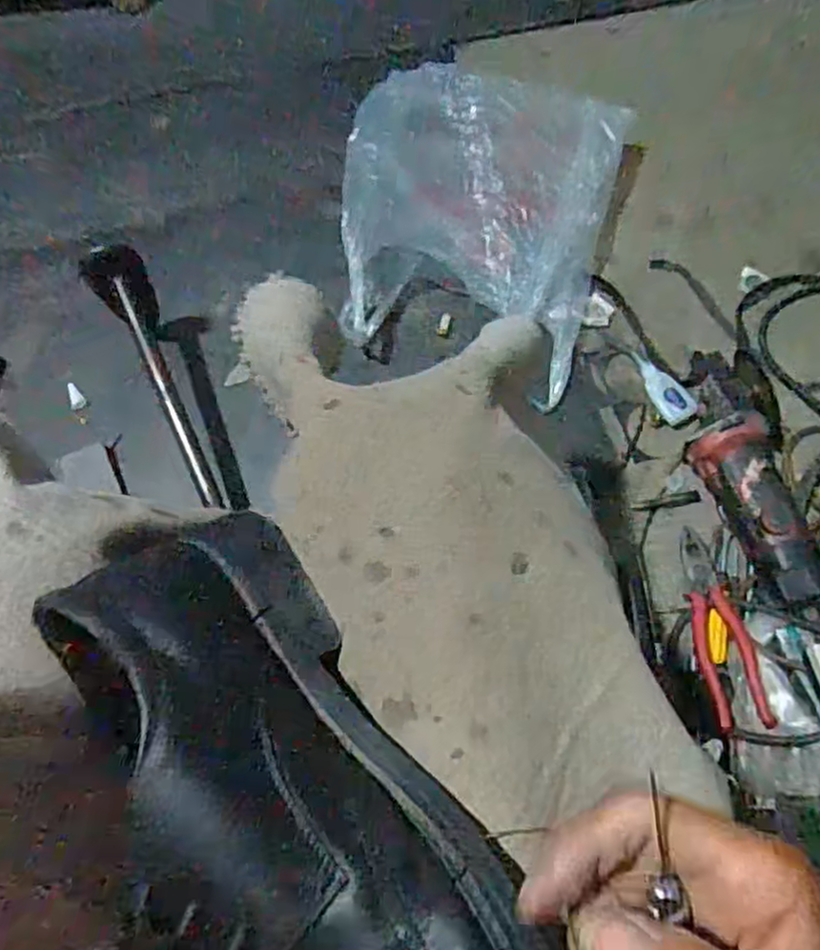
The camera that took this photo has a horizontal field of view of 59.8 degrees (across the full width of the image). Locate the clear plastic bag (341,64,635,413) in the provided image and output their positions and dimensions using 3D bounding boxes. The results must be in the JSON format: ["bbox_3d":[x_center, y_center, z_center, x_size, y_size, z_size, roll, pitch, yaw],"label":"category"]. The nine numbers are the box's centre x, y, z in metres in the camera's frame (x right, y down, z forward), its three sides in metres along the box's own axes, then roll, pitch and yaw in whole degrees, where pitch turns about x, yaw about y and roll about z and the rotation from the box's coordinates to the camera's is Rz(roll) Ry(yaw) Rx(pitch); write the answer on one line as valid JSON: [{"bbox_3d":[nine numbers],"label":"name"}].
[{"bbox_3d":[0.073,-0.270,0.788,0.289,0.117,0.313,9,74,3],"label":"clear plastic bag"}]

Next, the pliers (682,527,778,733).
[{"bbox_3d":[0.293,0.144,0.685,0.049,0.012,0.189,-21,59,23],"label":"pliers"}]

